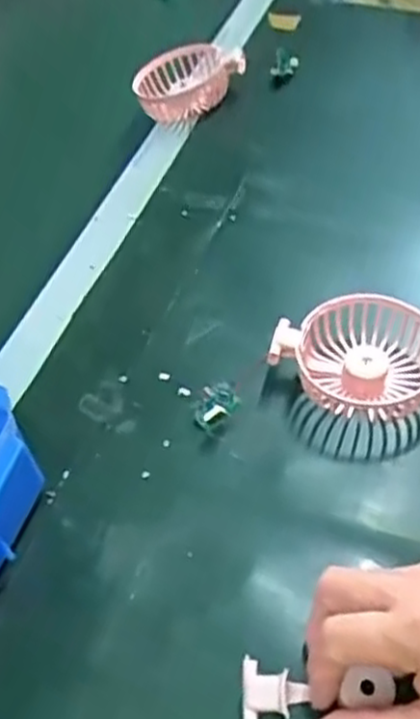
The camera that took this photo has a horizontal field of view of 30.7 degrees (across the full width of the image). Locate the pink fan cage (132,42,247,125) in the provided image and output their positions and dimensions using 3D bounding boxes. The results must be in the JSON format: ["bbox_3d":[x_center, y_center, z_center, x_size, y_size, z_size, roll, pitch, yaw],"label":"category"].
[{"bbox_3d":[-0.024,-0.261,0.710,0.089,0.038,0.077,-28,53,-16],"label":"pink fan cage"}]

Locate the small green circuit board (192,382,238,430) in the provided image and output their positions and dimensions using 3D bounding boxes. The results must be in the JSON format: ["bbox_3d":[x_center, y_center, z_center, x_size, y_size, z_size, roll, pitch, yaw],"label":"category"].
[{"bbox_3d":[0.003,0.030,0.486,0.027,0.025,0.020,-14,50,-5],"label":"small green circuit board"}]

